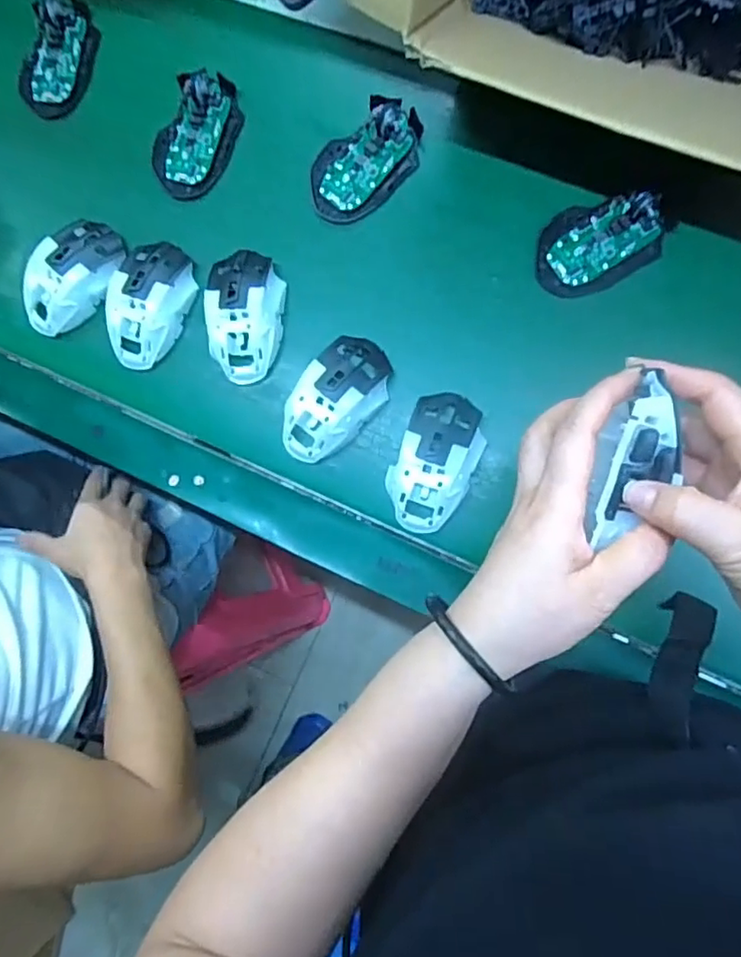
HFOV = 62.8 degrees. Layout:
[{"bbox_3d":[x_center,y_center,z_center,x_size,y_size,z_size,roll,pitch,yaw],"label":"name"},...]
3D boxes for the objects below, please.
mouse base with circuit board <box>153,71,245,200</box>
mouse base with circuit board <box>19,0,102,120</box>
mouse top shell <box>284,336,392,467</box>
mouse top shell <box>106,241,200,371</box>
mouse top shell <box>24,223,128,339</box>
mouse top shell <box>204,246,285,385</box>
[{"bbox_3d":[-0.163,-0.323,0.566,0.068,0.020,0.116,30,92,9],"label":"mouse base with circuit board"},{"bbox_3d":[-0.309,-0.416,0.598,0.065,0.016,0.112,19,90,9],"label":"mouse base with circuit board"},{"bbox_3d":[-0.031,-0.067,0.521,0.061,0.038,0.115,36,93,9],"label":"mouse top shell"},{"bbox_3d":[-0.200,-0.161,0.555,0.067,0.039,0.114,6,88,9],"label":"mouse top shell"},{"bbox_3d":[-0.280,-0.187,0.568,0.067,0.037,0.119,38,93,9],"label":"mouse top shell"},{"bbox_3d":[-0.112,-0.146,0.540,0.068,0.036,0.118,-4,87,9],"label":"mouse top shell"}]

